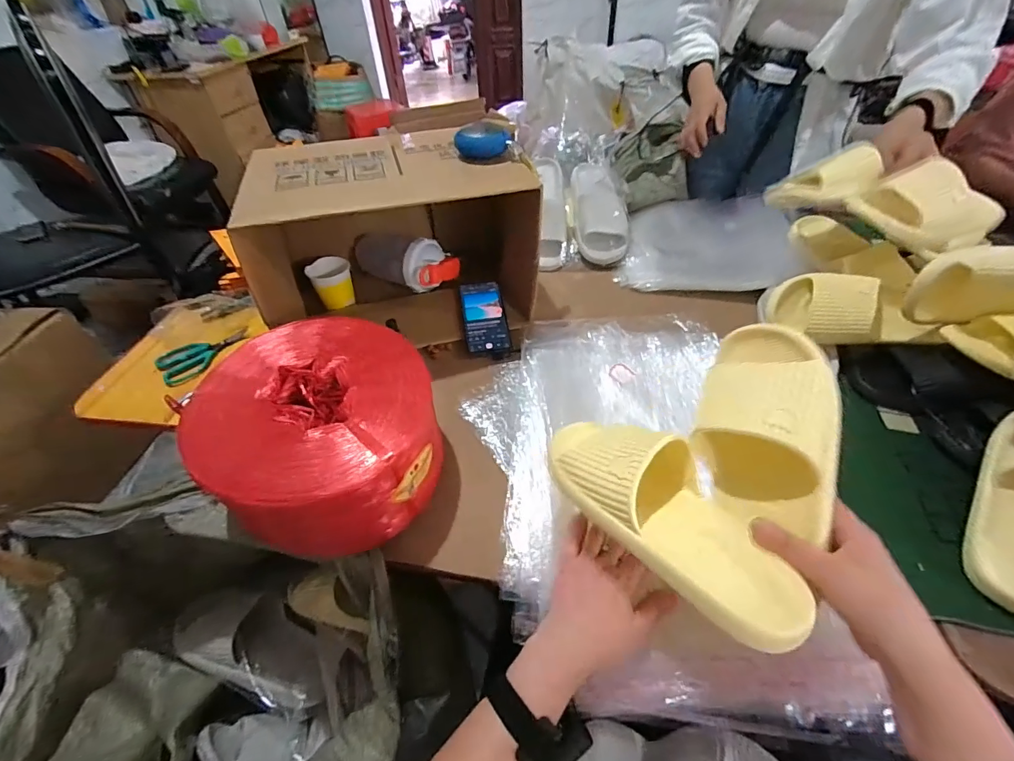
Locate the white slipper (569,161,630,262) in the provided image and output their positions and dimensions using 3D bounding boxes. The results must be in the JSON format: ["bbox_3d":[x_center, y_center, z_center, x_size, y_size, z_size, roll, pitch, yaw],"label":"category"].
[{"bbox_3d":[0.199,-0.367,0.934,0.116,0.069,0.266,-3,65,1],"label":"white slipper"}]

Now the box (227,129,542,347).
[{"bbox_3d":[-0.175,-0.226,0.751,0.403,0.290,0.289,-11,46,-7],"label":"box"}]

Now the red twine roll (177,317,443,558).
[{"bbox_3d":[-0.221,0.054,0.545,0.262,0.133,0.277,-2,45,2],"label":"red twine roll"}]

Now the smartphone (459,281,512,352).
[{"bbox_3d":[-0.040,-0.116,0.758,0.073,0.015,0.156,-6,59,-8],"label":"smartphone"}]

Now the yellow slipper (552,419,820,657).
[{"bbox_3d":[0.143,0.113,0.398,0.116,0.085,0.256,-28,47,-22],"label":"yellow slipper"}]

